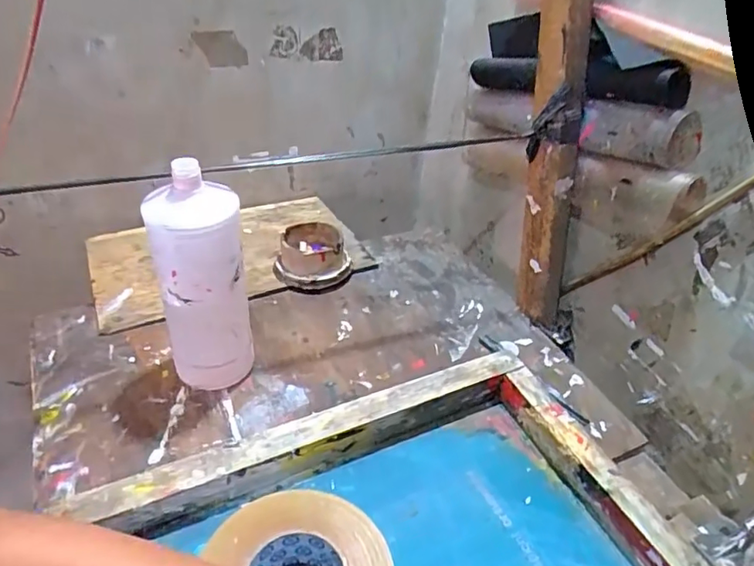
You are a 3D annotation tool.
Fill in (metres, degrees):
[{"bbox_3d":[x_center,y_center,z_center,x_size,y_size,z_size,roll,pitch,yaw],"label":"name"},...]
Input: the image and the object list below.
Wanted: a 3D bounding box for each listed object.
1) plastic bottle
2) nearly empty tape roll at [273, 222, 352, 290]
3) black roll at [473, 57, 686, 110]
[{"bbox_3d":[-0.164,0.009,0.533,0.080,0.231,0.068,-7,40,-15],"label":"plastic bottle"},{"bbox_3d":[-0.084,-0.037,0.737,0.097,0.050,0.098,-1,39,-8],"label":"nearly empty tape roll"},{"bbox_3d":[0.201,-0.221,0.609,0.042,0.040,0.273,-14,27,-23],"label":"black roll"}]

